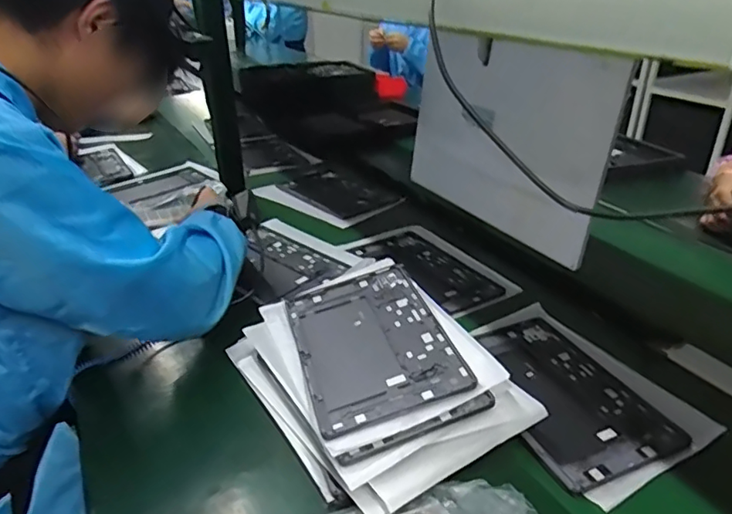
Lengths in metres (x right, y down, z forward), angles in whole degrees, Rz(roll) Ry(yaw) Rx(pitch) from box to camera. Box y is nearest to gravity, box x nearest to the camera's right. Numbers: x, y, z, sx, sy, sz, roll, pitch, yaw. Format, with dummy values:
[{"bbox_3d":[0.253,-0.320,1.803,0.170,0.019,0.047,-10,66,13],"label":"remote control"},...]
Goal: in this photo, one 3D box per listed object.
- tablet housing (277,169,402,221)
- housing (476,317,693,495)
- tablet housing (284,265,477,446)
[{"bbox_3d":[-0.070,-0.150,1.225,0.173,0.017,0.264,-26,38,-37],"label":"tablet housing"},{"bbox_3d":[0.231,0.159,0.667,0.171,0.010,0.249,-10,32,-22],"label":"housing"},{"bbox_3d":[0.004,0.100,0.659,0.165,0.010,0.257,-17,33,-9],"label":"tablet housing"}]

